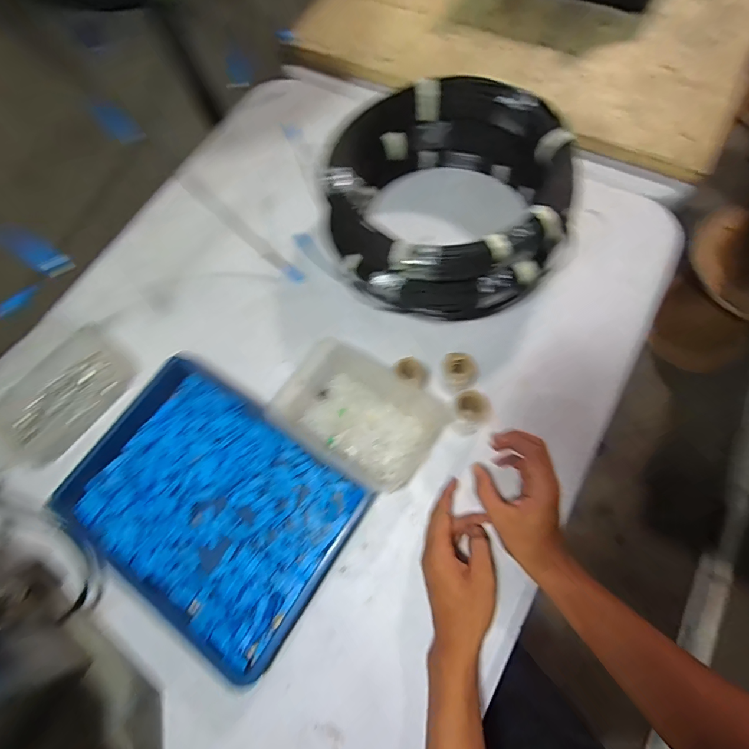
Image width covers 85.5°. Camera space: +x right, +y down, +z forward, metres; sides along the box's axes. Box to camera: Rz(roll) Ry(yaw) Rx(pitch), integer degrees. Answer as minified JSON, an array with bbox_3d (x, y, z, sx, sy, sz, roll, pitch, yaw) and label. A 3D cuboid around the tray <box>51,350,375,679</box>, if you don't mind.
[{"bbox_3d":[-0.191,0.144,0.471,0.314,0.034,0.226,32,75,16],"label":"tray"}]

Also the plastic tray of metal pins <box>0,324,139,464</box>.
[{"bbox_3d":[-0.412,0.023,0.540,0.104,0.036,0.176,35,76,17],"label":"plastic tray of metal pins"}]

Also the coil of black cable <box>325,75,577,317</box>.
[{"bbox_3d":[0.094,-0.226,0.527,0.284,0.141,0.294,-2,69,5],"label":"coil of black cable"}]

